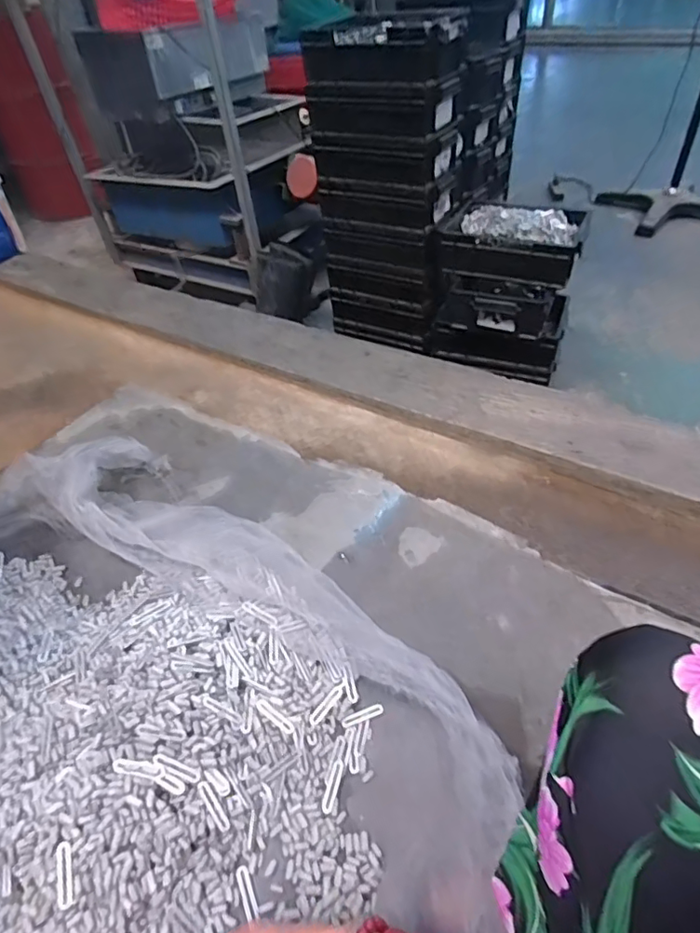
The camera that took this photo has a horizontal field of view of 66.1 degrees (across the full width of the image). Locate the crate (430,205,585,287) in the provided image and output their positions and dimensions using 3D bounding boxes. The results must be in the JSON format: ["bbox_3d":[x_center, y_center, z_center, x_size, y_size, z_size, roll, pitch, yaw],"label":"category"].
[{"bbox_3d":[0.420,-0.588,1.417,0.376,0.129,0.190,22,50,26],"label":"crate"}]

